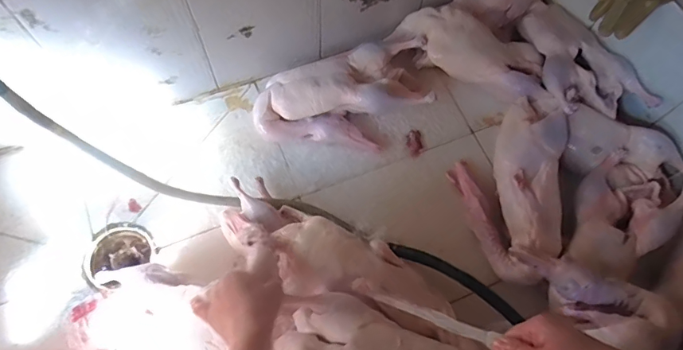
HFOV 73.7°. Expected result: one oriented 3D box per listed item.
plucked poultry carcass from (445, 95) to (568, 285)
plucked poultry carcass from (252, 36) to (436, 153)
[{"bbox_3d":[0.263,0.017,0.730,0.149,0.108,0.302,12,67,3],"label":"plucked poultry carcass"},{"bbox_3d":[0.010,-0.125,0.796,0.310,0.087,0.184,-22,69,-11],"label":"plucked poultry carcass"}]

